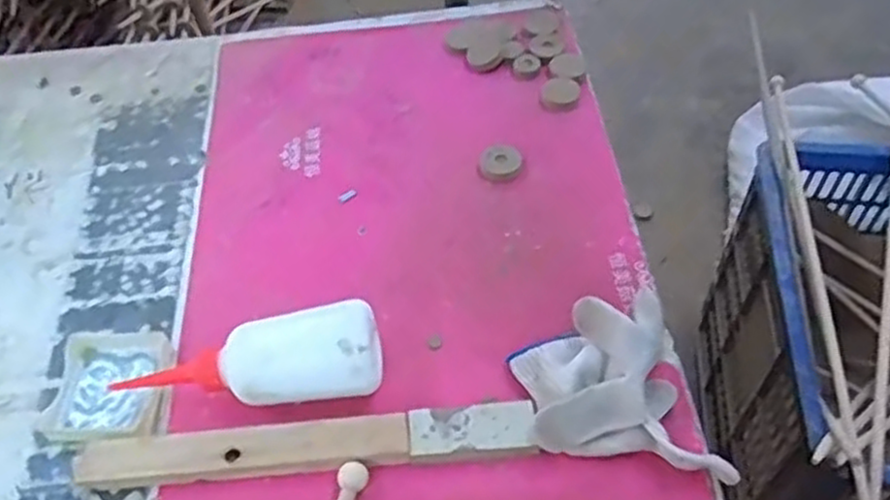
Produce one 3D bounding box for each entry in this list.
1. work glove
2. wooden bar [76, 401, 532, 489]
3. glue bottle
[{"bbox_3d":[0.106,0.088,0.474,0.109,0.054,0.135,-10,53,-5],"label":"work glove"},{"bbox_3d":[-0.087,0.127,0.479,0.287,0.022,0.030,-4,53,0],"label":"wooden bar"},{"bbox_3d":[-0.131,0.083,0.493,0.178,0.057,0.056,-10,53,-5],"label":"glue bottle"}]

